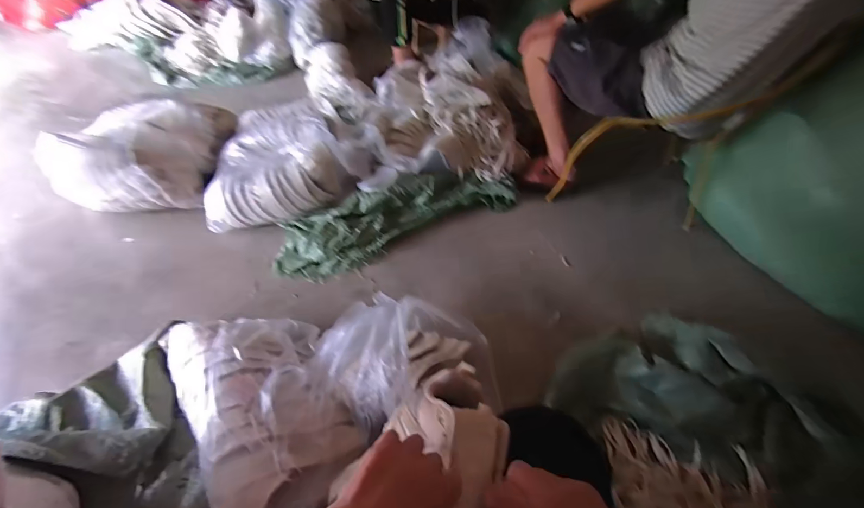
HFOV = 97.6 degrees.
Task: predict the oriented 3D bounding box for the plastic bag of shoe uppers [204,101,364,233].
[{"bbox_3d":[-0.437,-0.308,1.179,0.432,0.202,0.433,-5,50,-7],"label":"plastic bag of shoe uppers"}]

